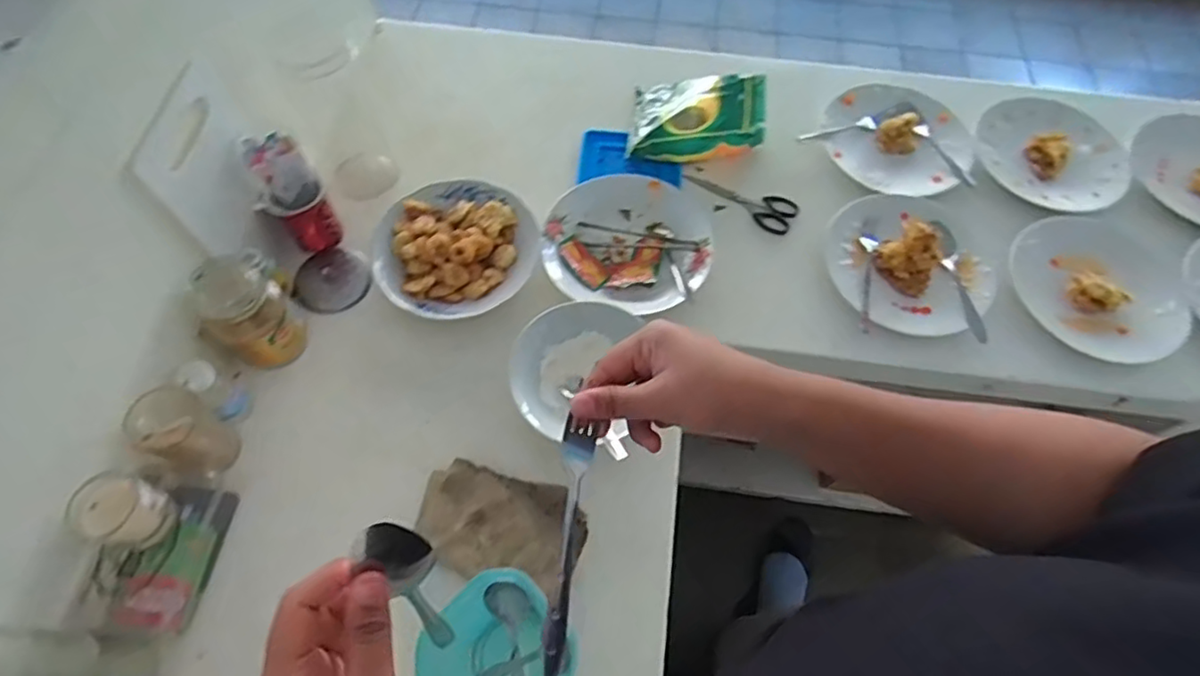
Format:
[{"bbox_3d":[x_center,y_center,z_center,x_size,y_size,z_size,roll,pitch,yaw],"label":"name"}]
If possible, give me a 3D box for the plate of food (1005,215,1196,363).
[{"bbox_3d":[0.613,-0.069,0.777,0.209,0.034,0.193,0,61,1],"label":"plate of food"}]

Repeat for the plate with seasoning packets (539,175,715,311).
[{"bbox_3d":[0.032,-0.116,0.788,0.202,0.040,0.190,0,61,1],"label":"plate with seasoning packets"}]

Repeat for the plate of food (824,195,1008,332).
[{"bbox_3d":[0.383,-0.104,0.772,0.207,0.057,0.189,0,61,1],"label":"plate of food"}]

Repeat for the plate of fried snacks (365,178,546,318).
[{"bbox_3d":[-0.175,-0.112,0.774,0.194,0.041,0.190,0,61,1],"label":"plate of fried snacks"}]

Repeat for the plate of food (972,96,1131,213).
[{"bbox_3d":[0.628,-0.255,0.884,0.204,0.038,0.184,23,64,13],"label":"plate of food"}]

